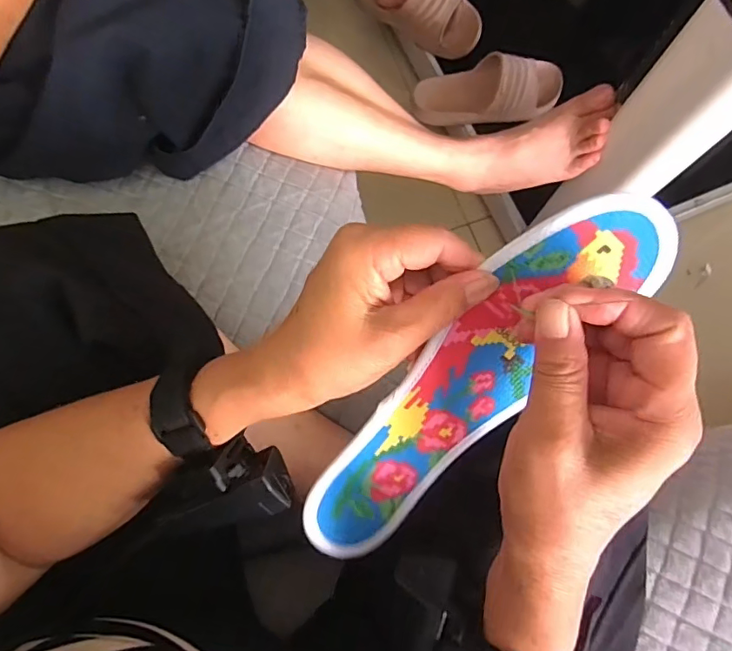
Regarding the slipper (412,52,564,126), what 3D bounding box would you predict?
[{"bbox_3d":[0.209,-0.400,0.847,0.247,0.064,0.098,-2,77,-1],"label":"slipper"}]

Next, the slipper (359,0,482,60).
[{"bbox_3d":[0.093,-0.563,0.895,0.235,0.073,0.097,26,78,6],"label":"slipper"}]

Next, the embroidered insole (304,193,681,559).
[{"bbox_3d":[0.056,0.038,0.262,0.072,0.021,0.238,33,110,-15],"label":"embroidered insole"}]

